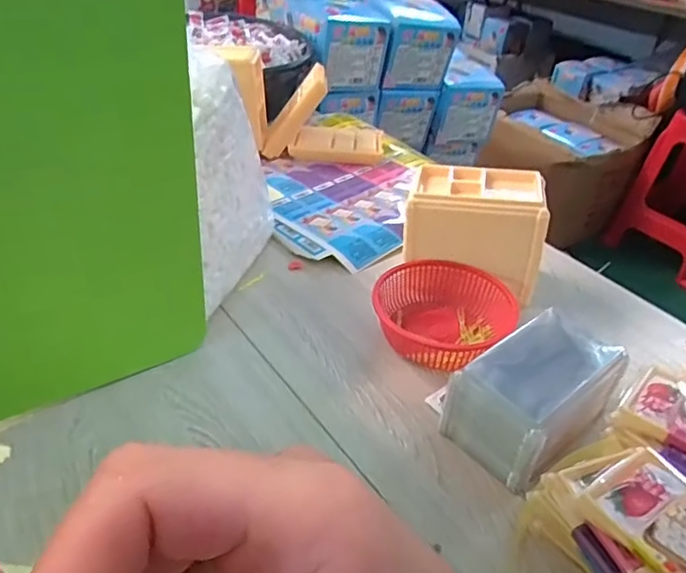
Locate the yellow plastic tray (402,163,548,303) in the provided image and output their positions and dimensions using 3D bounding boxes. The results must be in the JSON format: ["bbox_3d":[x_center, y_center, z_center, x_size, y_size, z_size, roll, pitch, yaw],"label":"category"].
[{"bbox_3d":[0.140,-0.058,0.617,0.139,0.113,0.082,12,38,12],"label":"yellow plastic tray"}]

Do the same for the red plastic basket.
[{"bbox_3d":[0.093,0.025,0.558,0.132,0.039,0.119,29,45,30],"label":"red plastic basket"}]

